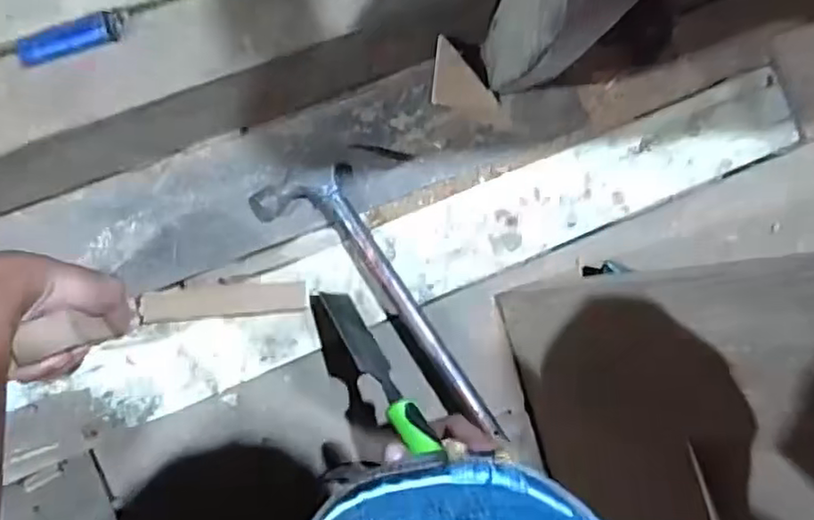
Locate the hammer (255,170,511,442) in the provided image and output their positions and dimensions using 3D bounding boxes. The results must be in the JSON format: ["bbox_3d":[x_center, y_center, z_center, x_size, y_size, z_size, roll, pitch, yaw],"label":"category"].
[{"bbox_3d":[-0.018,0.042,0.617,0.085,0.043,0.311,-38,94,-8],"label":"hammer"}]

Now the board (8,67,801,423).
[{"bbox_3d":[0.039,-0.017,0.651,0.788,0.017,0.096,-23,92,-10],"label":"board"}]

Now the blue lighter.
[{"bbox_3d":[-0.247,-0.165,0.487,0.079,0.013,0.021,-22,92,-10],"label":"blue lighter"}]

